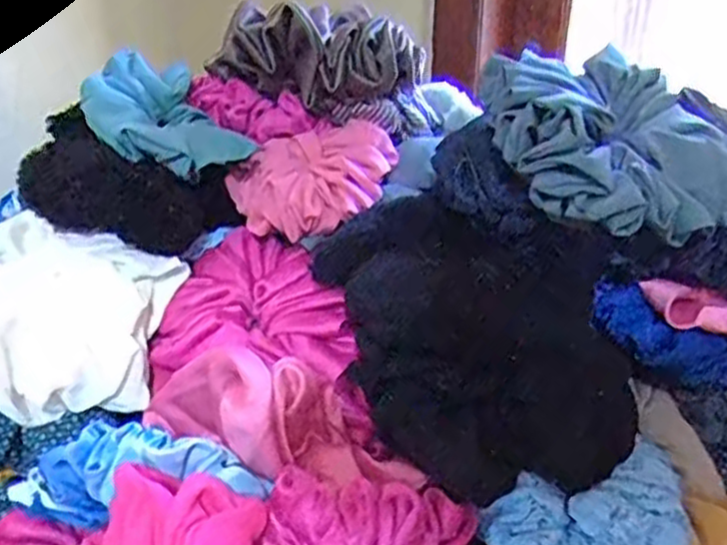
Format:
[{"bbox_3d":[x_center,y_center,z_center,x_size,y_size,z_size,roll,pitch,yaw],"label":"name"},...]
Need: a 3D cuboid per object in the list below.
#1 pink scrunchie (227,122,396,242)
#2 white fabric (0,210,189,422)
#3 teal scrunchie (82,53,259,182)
[{"bbox_3d":[-0.027,-0.058,0.444,0.096,0.042,0.074,-13,32,-22],"label":"pink scrunchie"},{"bbox_3d":[-0.177,0.030,0.411,0.120,0.067,0.108,8,30,15],"label":"white fabric"},{"bbox_3d":[-0.126,-0.096,0.444,0.101,0.044,0.078,24,38,37],"label":"teal scrunchie"}]

